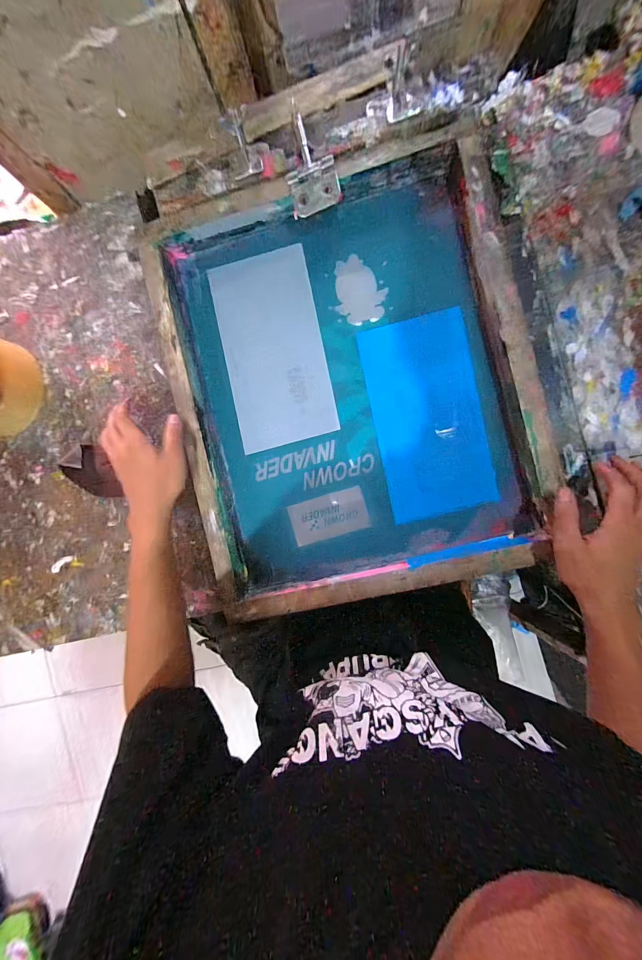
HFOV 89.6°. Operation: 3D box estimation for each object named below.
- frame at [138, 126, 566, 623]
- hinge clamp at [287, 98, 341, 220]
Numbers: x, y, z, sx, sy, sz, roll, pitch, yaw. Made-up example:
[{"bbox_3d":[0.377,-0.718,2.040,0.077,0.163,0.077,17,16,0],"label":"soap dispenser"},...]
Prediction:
[{"bbox_3d":[0.031,-0.119,0.425,0.424,0.053,0.519,-13,90,7],"label":"frame"},{"bbox_3d":[-0.015,-0.389,0.393,0.059,0.029,0.110,-12,88,7],"label":"hinge clamp"}]

